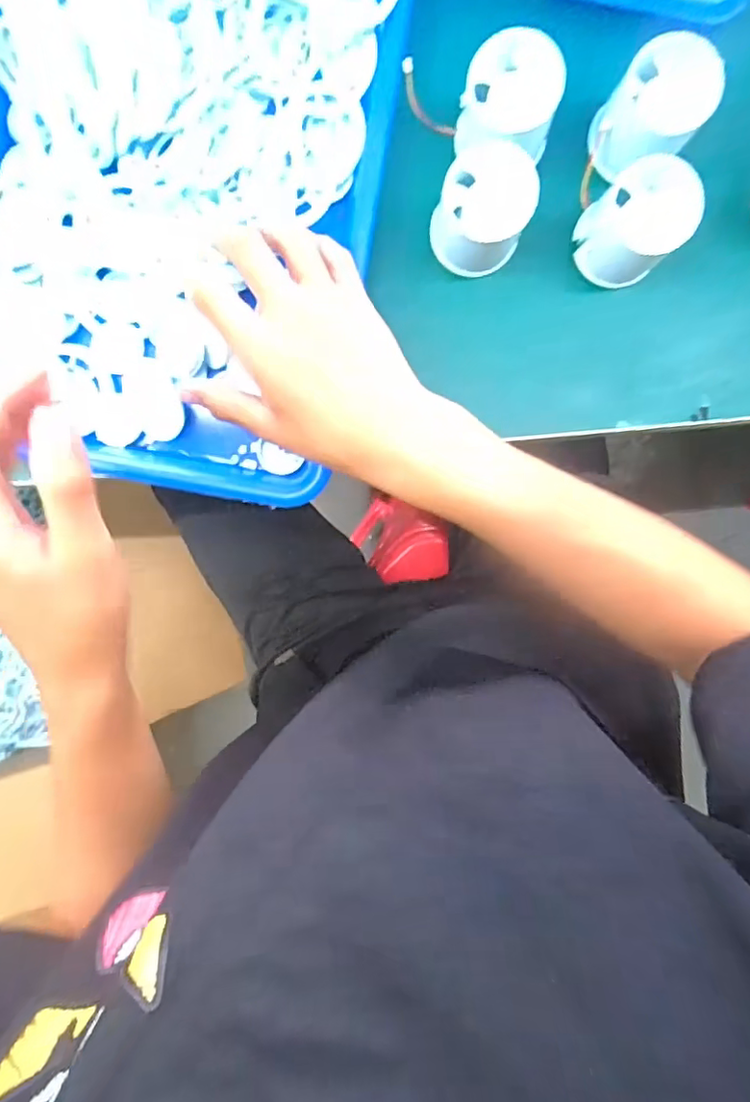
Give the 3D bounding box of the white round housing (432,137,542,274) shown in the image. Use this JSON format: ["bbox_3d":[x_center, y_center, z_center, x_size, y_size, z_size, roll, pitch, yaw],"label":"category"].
[{"bbox_3d":[0.063,-0.200,0.334,0.051,0.046,0.054,0,95,-1],"label":"white round housing"}]

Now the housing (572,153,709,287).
[{"bbox_3d":[0.153,-0.193,0.333,0.051,0.048,0.052,0,95,-1],"label":"housing"}]

